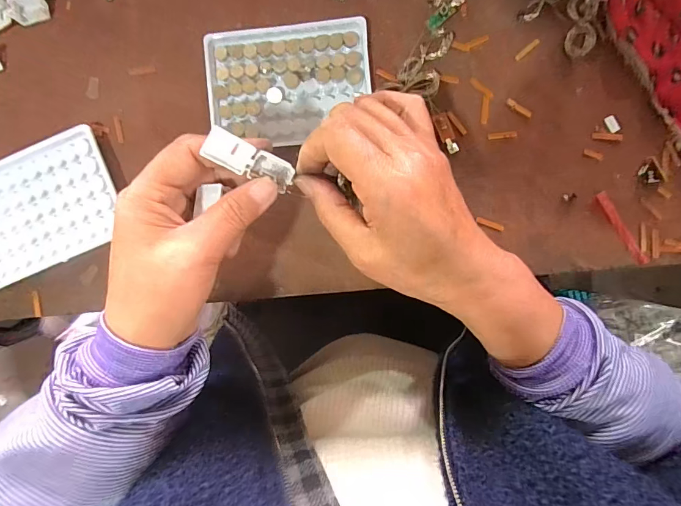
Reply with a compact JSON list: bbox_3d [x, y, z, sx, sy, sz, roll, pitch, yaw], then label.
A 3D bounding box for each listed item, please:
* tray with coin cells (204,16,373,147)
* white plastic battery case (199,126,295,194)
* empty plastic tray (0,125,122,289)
[{"bbox_3d":[-0.042,-0.138,0.310,0.129,0.012,0.095,-5,92,3],"label":"tray with coin cells"},{"bbox_3d":[-0.055,-0.056,0.237,0.056,0.008,0.019,20,94,-33],"label":"white plastic battery case"},{"bbox_3d":[-0.246,-0.037,0.315,0.129,0.015,0.095,-23,90,2],"label":"empty plastic tray"}]

